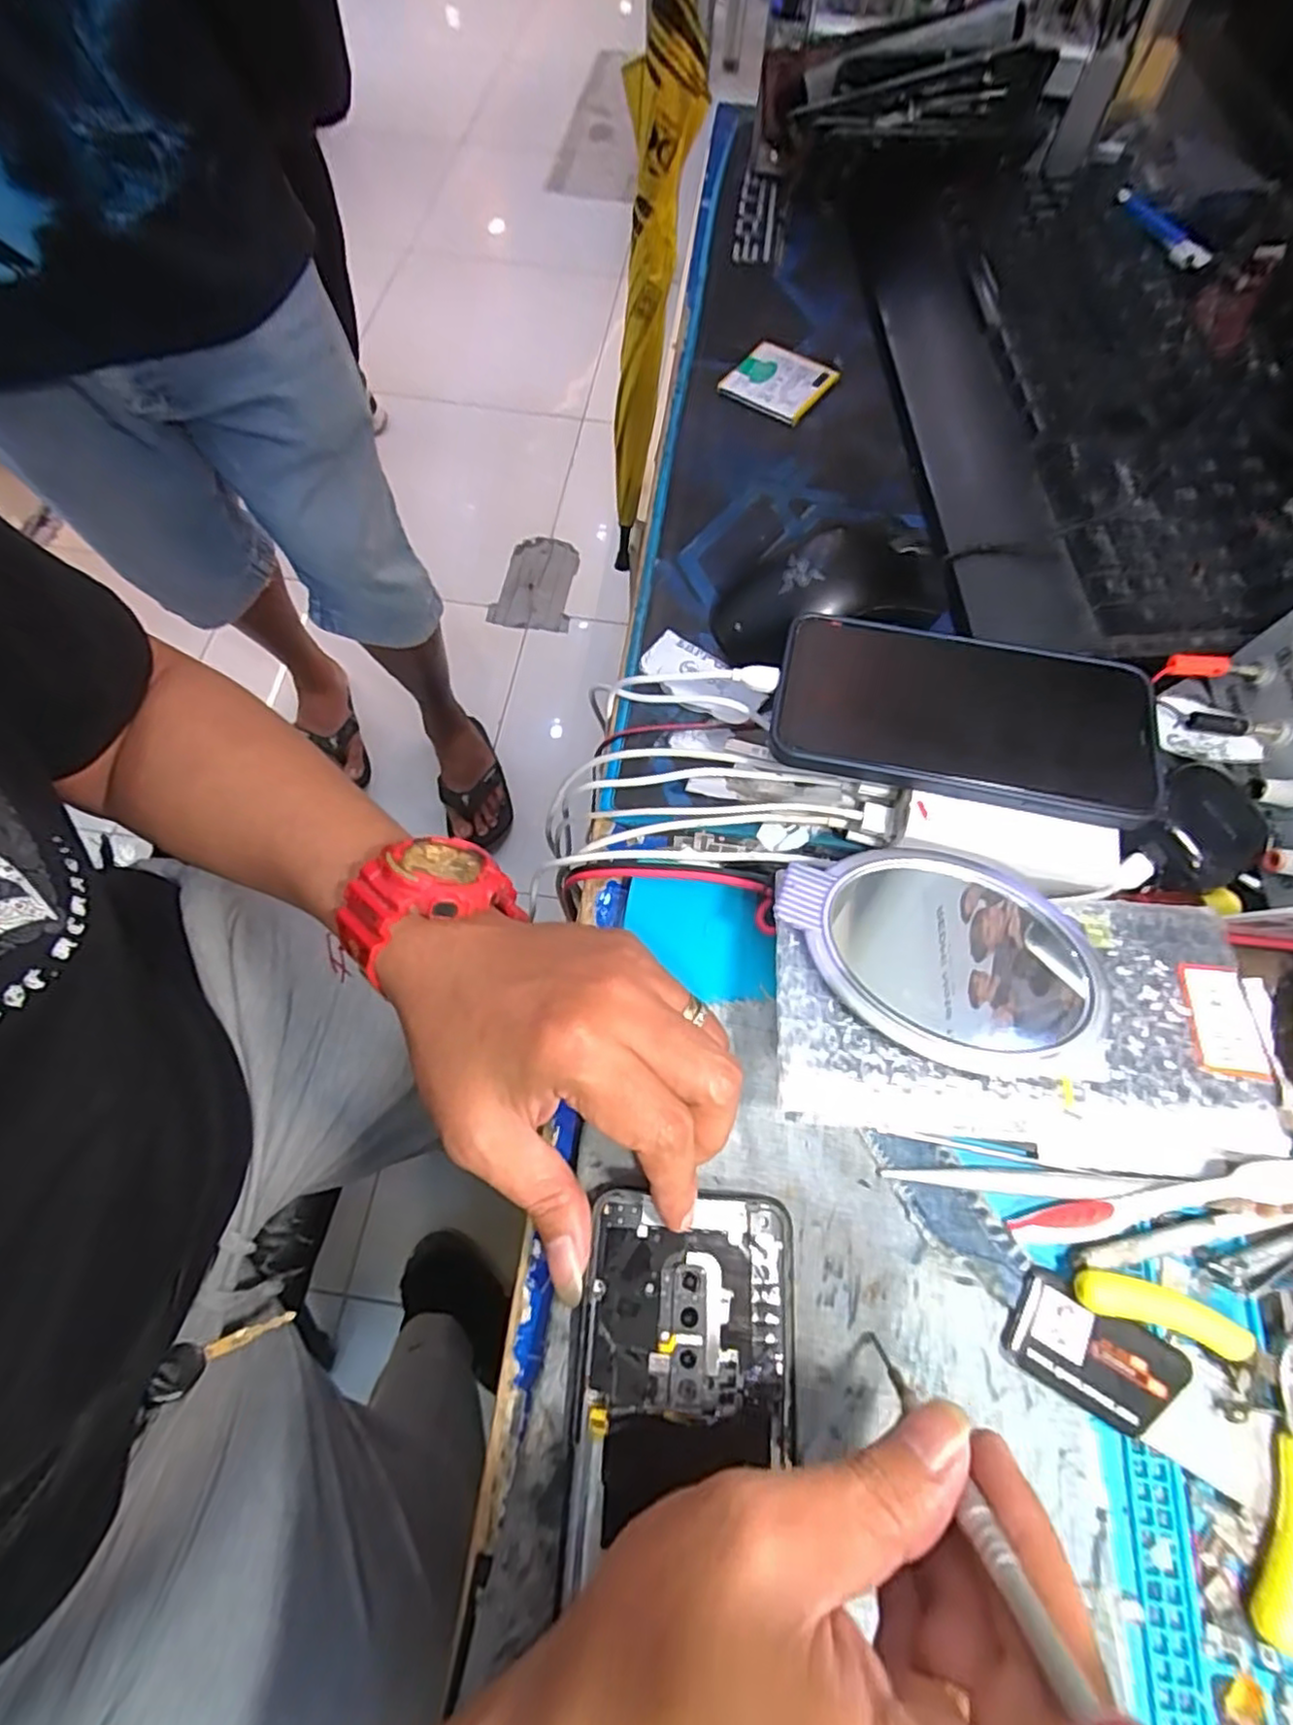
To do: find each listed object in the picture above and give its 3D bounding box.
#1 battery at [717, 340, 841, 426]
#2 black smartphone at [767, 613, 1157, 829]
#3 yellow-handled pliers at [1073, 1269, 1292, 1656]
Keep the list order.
[{"bbox_3d":[0.087,-0.318,0.443,0.062,0.007,0.058,33,69,14],"label":"battery"},{"bbox_3d":[0.136,-0.067,0.292,0.156,0.014,0.081,12,67,4],"label":"black smartphone"},{"bbox_3d":[0.199,0.183,0.223,0.060,0.010,0.107,-21,67,-10],"label":"yellow-handled pliers"}]

